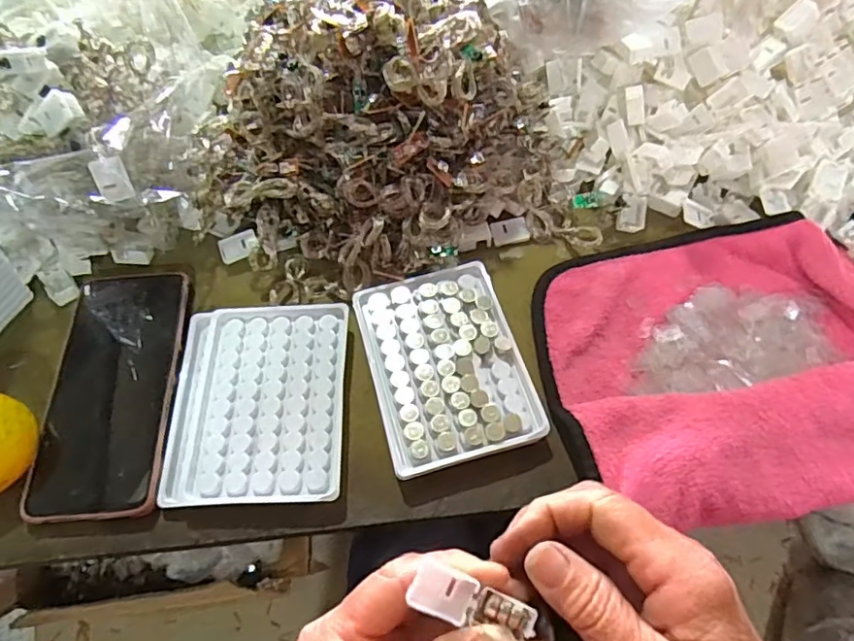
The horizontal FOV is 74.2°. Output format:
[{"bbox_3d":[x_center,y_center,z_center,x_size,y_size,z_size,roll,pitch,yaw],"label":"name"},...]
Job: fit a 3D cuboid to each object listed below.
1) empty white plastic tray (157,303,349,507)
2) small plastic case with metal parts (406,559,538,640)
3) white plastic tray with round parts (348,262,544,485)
[{"bbox_3d":[-0.106,0.049,0.360,0.108,0.007,0.129,-1,62,0],"label":"empty white plastic tray"},{"bbox_3d":[0.021,0.120,0.241,0.053,0.006,0.015,20,63,-4],"label":"small plastic case with metal parts"},{"bbox_3d":[0.011,0.026,0.364,0.094,0.016,0.129,-15,63,-6],"label":"white plastic tray with round parts"}]

